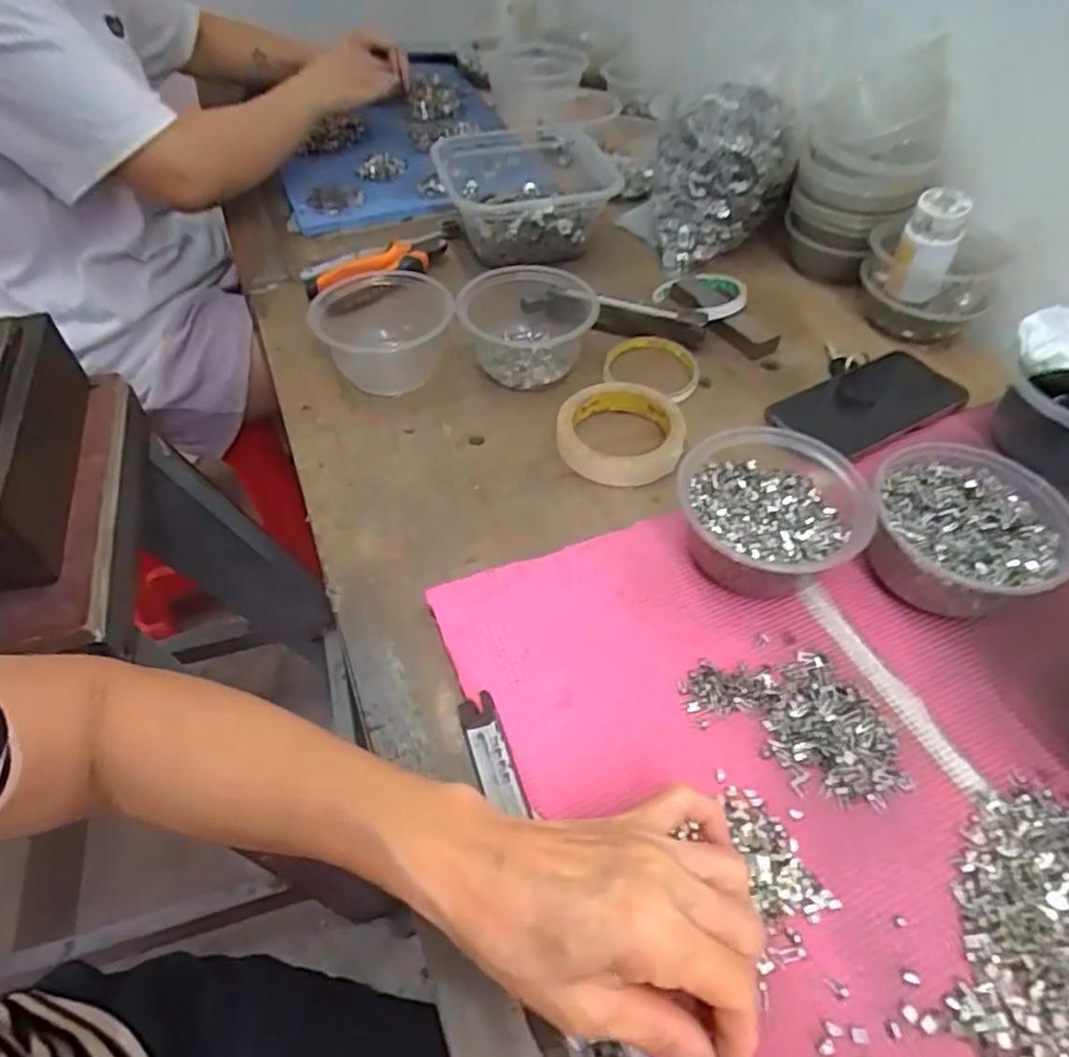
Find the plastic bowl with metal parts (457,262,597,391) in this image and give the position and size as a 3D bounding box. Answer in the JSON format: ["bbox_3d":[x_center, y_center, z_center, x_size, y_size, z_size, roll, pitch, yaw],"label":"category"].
[{"bbox_3d":[-0.004,-0.180,0.596,0.109,0.054,0.104,-1,51,2],"label":"plastic bowl with metal parts"}]

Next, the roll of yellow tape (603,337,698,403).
[{"bbox_3d":[0.106,-0.147,0.608,0.080,0.010,0.080,-1,51,2],"label":"roll of yellow tape"}]

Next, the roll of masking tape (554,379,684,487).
[{"bbox_3d":[0.069,-0.079,0.544,0.094,0.022,0.100,0,51,0],"label":"roll of masking tape"}]

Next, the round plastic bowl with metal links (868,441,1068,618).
[{"bbox_3d":[0.270,0.002,0.437,0.110,0.055,0.116,0,51,0],"label":"round plastic bowl with metal links"}]

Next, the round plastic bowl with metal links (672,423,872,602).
[{"bbox_3d":[0.151,-0.006,0.446,0.112,0.055,0.113,0,51,0],"label":"round plastic bowl with metal links"}]

